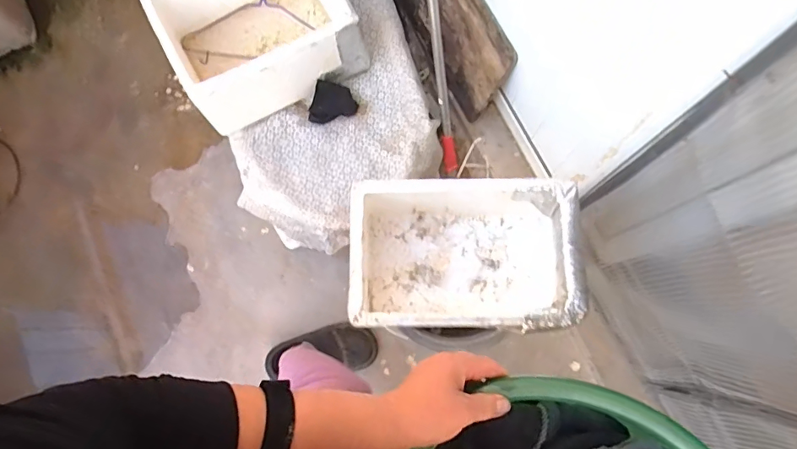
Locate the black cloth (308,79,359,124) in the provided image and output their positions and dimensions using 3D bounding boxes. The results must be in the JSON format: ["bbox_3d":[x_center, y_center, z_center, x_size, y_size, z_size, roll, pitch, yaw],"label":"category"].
[{"bbox_3d":[-0.163,-0.298,1.150,0.114,0.018,0.093,-18,109,-8],"label":"black cloth"}]

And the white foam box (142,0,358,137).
[{"bbox_3d":[-0.311,-0.438,1.063,0.366,0.212,0.287,-28,79,-5],"label":"white foam box"}]

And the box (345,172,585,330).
[{"bbox_3d":[0.101,0.053,0.782,0.336,0.154,0.221,-1,78,1],"label":"box"}]

